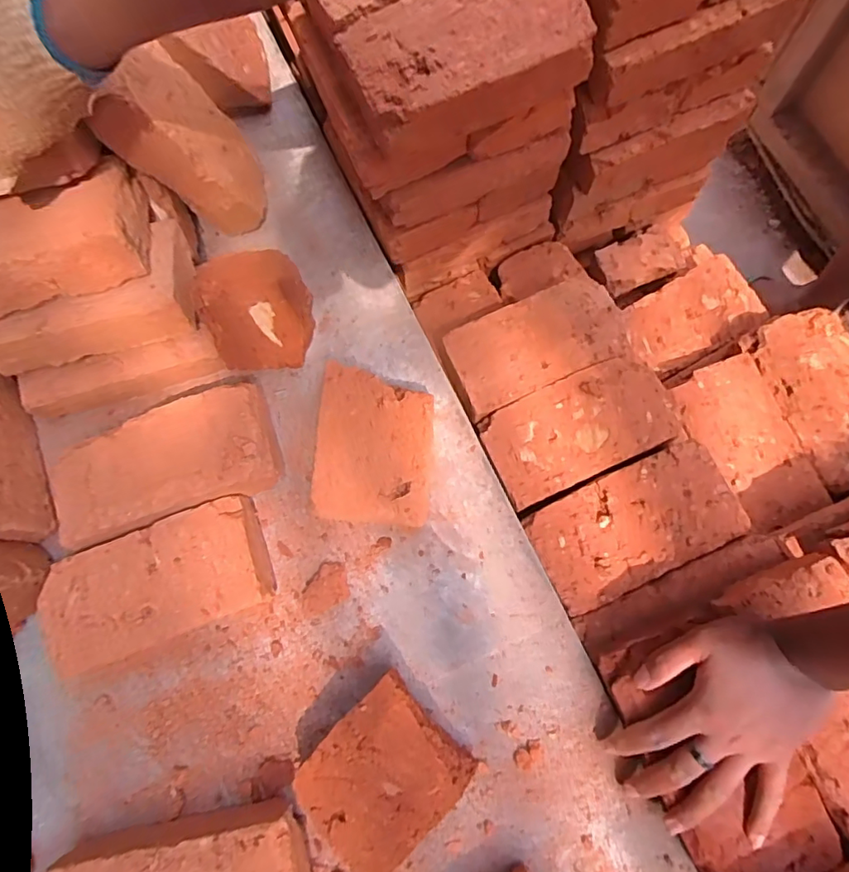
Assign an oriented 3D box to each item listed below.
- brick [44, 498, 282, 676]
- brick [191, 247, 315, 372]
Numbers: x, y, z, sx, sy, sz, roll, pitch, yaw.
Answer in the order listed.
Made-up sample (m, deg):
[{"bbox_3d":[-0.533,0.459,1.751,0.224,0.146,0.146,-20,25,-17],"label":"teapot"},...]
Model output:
[{"bbox_3d":[-0.236,0.134,0.491,0.194,0.051,0.104,-22,75,-1],"label":"brick"},{"bbox_3d":[-0.157,-0.116,0.522,0.094,0.113,0.052,-5,48,-2],"label":"brick"}]

